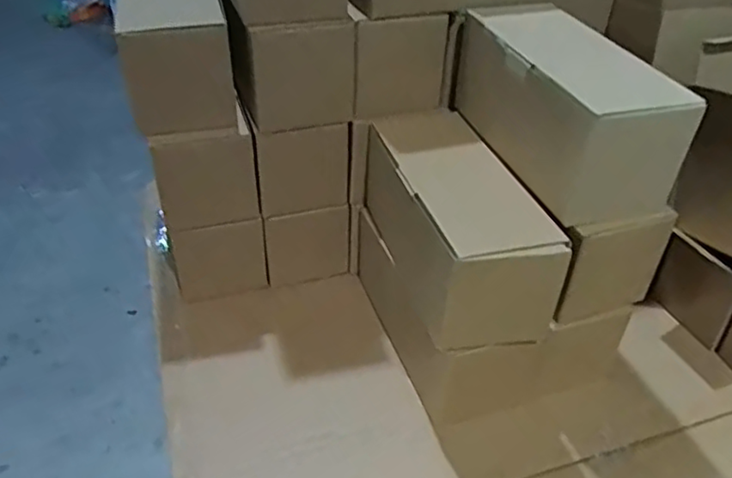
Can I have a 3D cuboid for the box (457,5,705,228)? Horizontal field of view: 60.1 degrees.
[{"bbox_3d":[0.161,-0.116,0.546,0.094,0.105,0.228,-12,39,-15],"label":"box"}]

